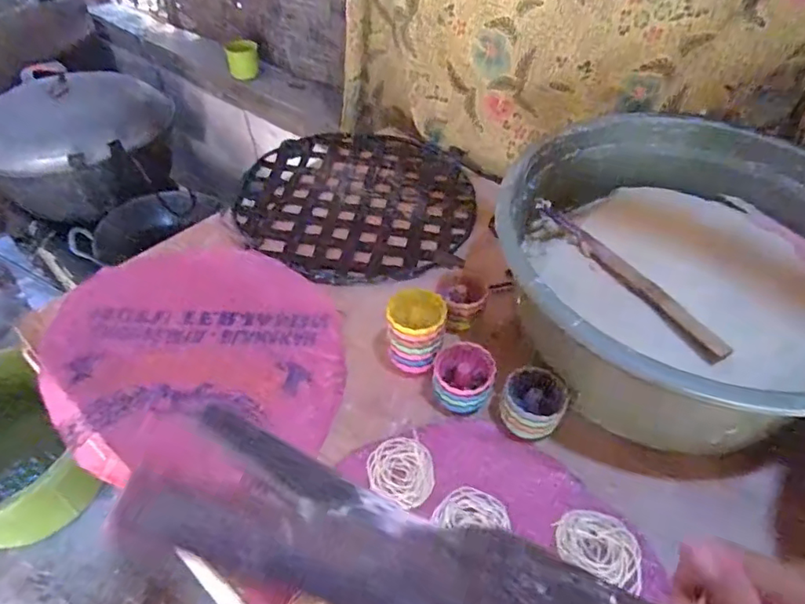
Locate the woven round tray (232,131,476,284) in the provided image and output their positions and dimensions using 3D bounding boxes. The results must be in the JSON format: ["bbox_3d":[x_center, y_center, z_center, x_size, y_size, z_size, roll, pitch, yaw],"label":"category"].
[{"bbox_3d":[-0.071,-0.161,0.837,0.339,0.023,0.372,-12,47,-11],"label":"woven round tray"}]

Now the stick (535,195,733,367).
[{"bbox_3d":[0.224,-0.031,0.565,0.023,0.005,0.252,-34,54,-5],"label":"stick"}]

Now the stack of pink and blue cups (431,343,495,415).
[{"bbox_3d":[0.065,0.084,0.586,0.061,0.052,0.064,5,46,6],"label":"stack of pink and blue cups"}]

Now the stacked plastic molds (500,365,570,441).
[{"bbox_3d":[0.132,0.106,0.564,0.066,0.049,0.067,0,46,0],"label":"stacked plastic molds"}]

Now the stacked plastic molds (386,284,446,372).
[{"bbox_3d":[0.014,0.029,0.594,0.065,0.066,0.064,7,46,7],"label":"stacked plastic molds"}]

